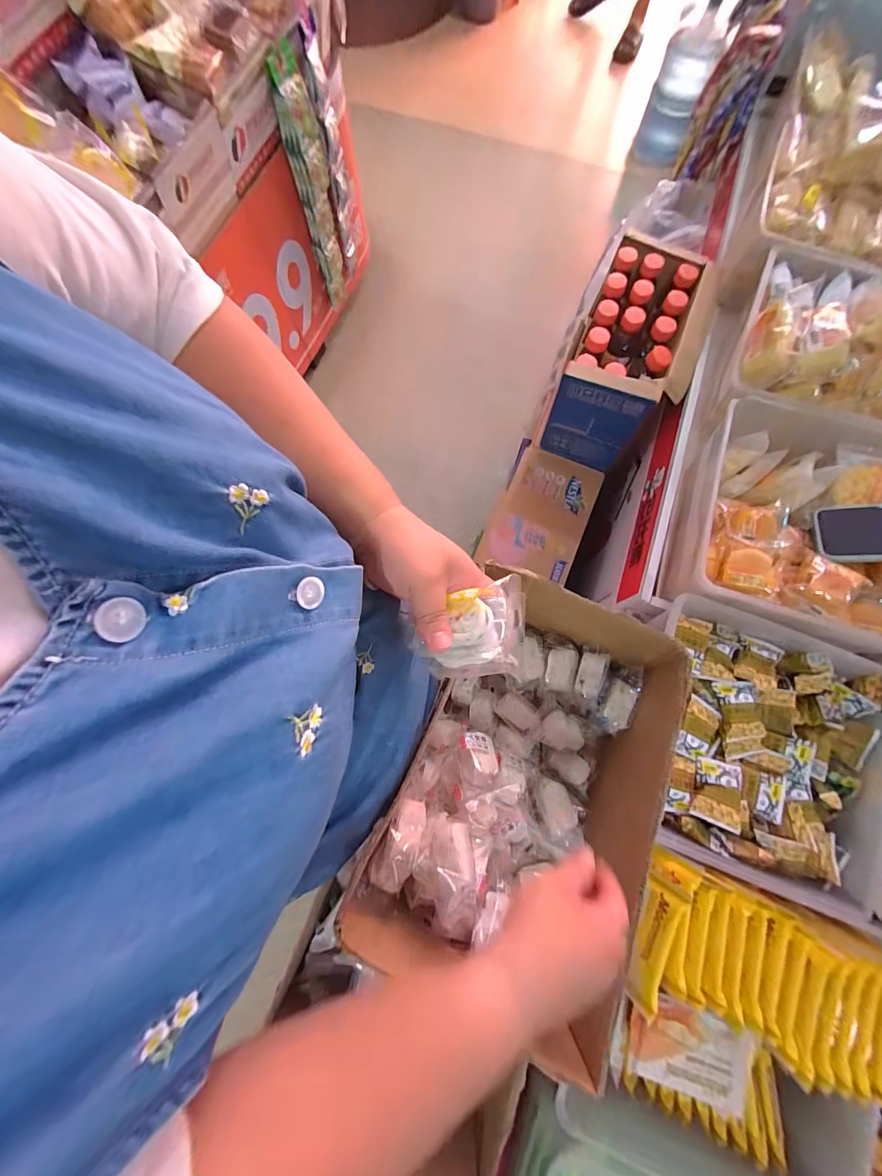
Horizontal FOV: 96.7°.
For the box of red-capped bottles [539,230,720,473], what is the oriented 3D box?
[{"bbox_3d":[0.391,-0.482,0.825,0.210,0.205,0.387,24,78,6],"label":"box of red-capped bottles"}]

